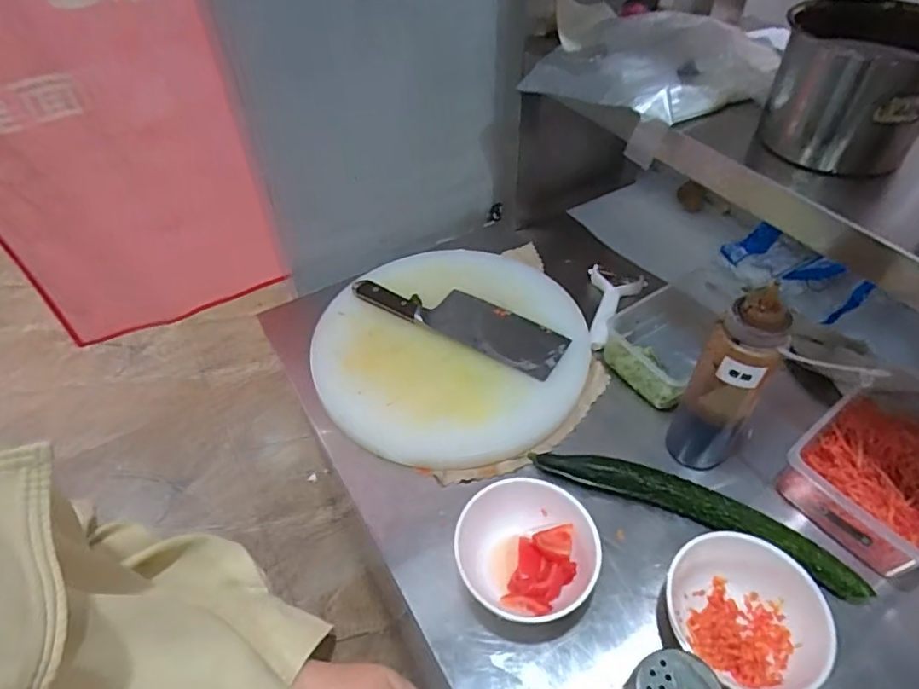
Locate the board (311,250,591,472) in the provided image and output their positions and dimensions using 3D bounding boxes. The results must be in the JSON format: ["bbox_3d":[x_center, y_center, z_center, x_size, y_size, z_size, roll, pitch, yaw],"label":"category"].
[{"bbox_3d":[-0.007,-0.006,0.782,0.351,0.039,0.376,1,46,-1],"label":"board"}]

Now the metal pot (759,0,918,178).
[{"bbox_3d":[0.389,-0.254,0.553,0.136,0.116,0.150,34,54,27],"label":"metal pot"}]

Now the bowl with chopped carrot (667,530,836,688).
[{"bbox_3d":[0.259,0.249,0.517,0.133,0.065,0.135,-16,49,-17],"label":"bowl with chopped carrot"}]

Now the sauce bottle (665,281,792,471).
[{"bbox_3d":[0.281,0.043,0.585,0.072,0.224,0.060,30,52,24],"label":"sauce bottle"}]

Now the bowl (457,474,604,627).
[{"bbox_3d":[0.070,0.203,0.563,0.130,0.071,0.137,1,46,-1],"label":"bowl"}]

